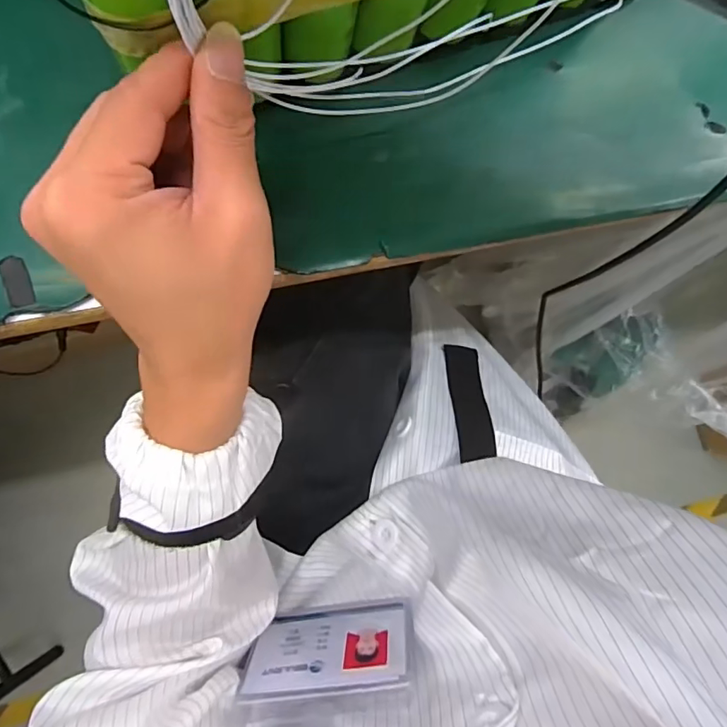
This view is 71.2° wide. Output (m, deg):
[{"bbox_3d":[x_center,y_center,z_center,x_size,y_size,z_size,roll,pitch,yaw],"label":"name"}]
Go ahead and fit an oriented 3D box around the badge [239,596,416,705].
[{"bbox_3d":[-0.017,0.168,0.309,0.094,0.076,0.005,-8,106,7],"label":"badge"}]

